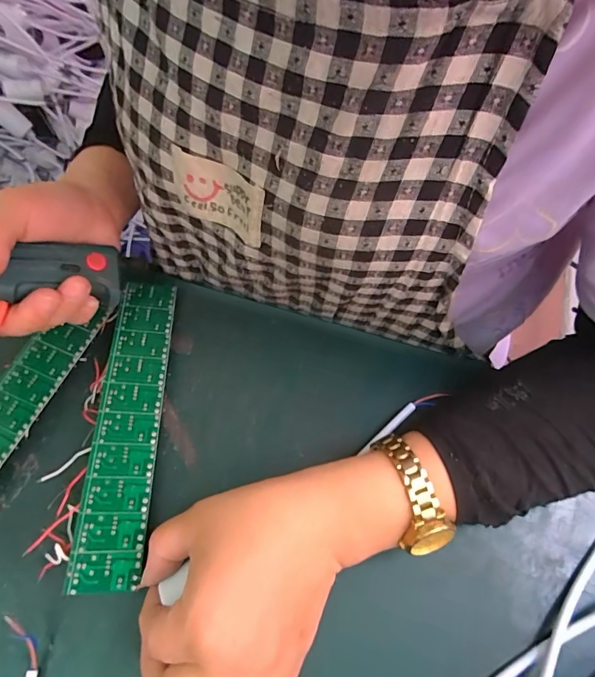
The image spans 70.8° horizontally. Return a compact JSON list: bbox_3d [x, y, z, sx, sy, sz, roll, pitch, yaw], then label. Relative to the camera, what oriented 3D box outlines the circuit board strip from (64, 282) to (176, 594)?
[{"bbox_3d":[-0.111,0.048,0.275,0.036,0.010,0.200,-1,62,-1],"label":"circuit board strip"}]

